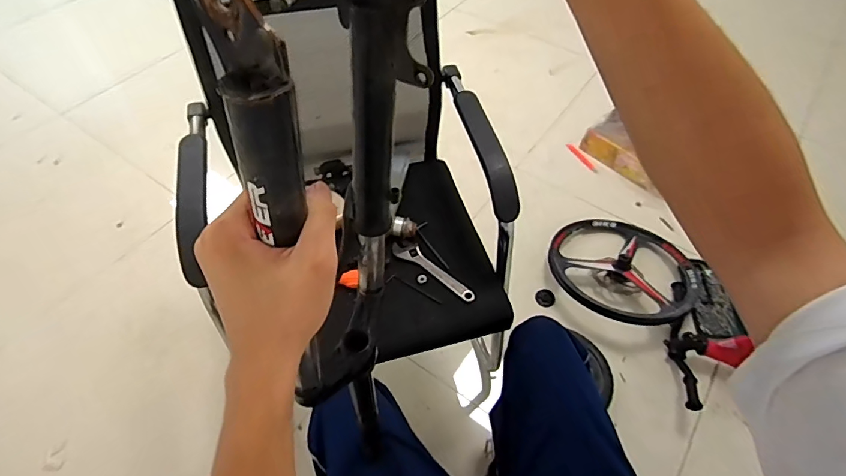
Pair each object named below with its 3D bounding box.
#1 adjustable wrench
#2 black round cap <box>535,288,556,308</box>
[{"bbox_3d":[0.021,0.058,0.887,0.186,0.012,0.043,31,60,20],"label":"adjustable wrench"},{"bbox_3d":[0.357,0.173,1.366,0.052,0.026,0.055,0,54,0],"label":"black round cap"}]

